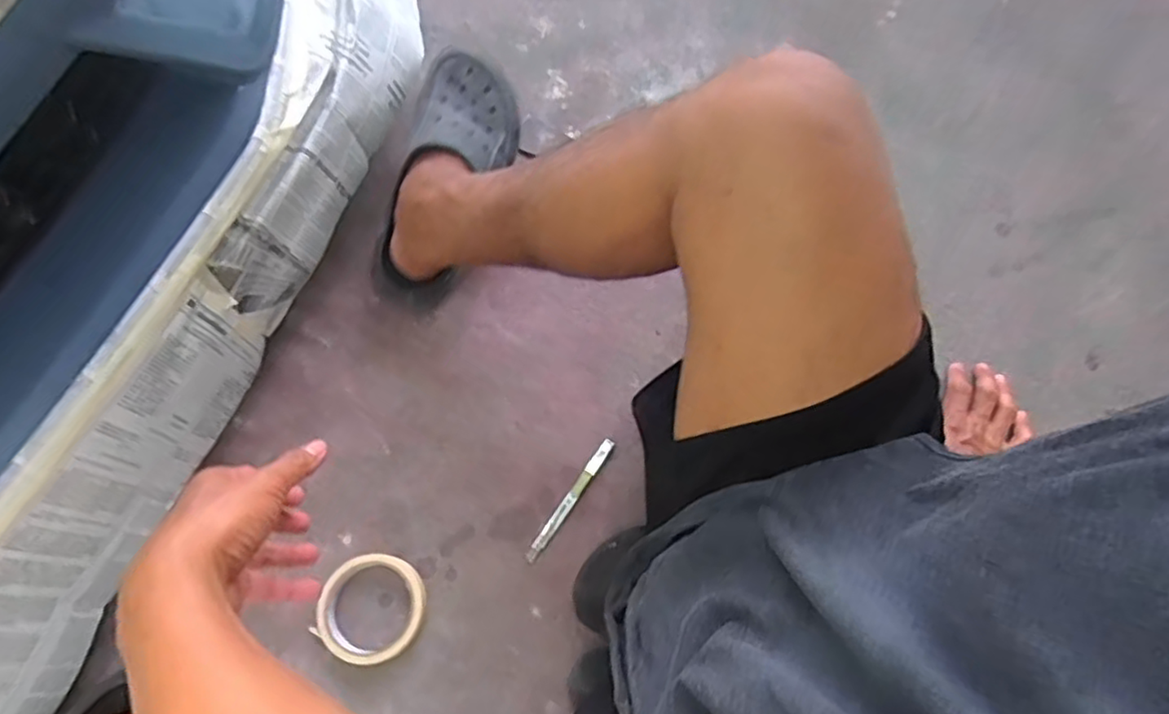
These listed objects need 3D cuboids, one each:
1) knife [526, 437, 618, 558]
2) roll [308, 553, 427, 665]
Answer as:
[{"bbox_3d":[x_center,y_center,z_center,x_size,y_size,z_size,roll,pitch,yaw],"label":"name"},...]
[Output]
[{"bbox_3d":[-0.013,0.140,0.634,0.012,0.008,0.141,32,73,11],"label":"knife"},{"bbox_3d":[-0.196,0.232,0.593,0.092,0.022,0.093,0,69,0],"label":"roll"}]

